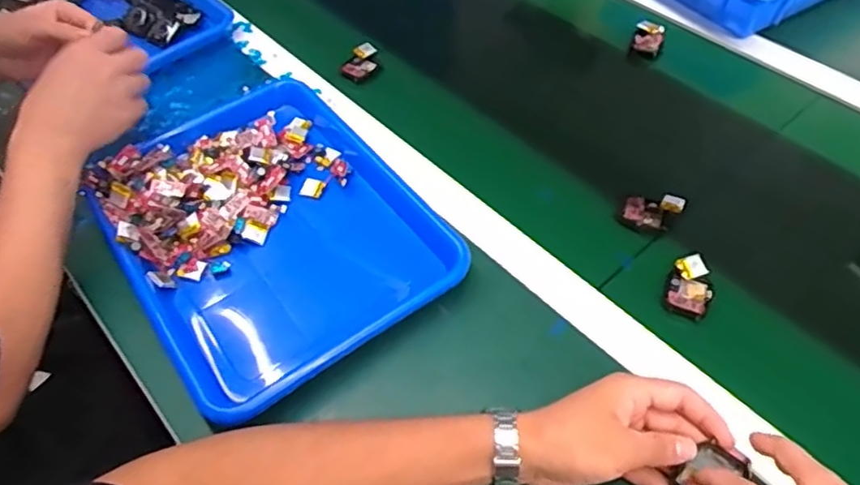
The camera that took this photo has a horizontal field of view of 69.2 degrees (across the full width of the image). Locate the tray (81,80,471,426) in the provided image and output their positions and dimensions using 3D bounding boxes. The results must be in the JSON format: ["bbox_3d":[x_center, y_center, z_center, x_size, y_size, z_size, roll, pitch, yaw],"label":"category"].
[{"bbox_3d":[-0.145,-0.017,0.576,0.257,0.045,0.314,-31,57,-20],"label":"tray"}]

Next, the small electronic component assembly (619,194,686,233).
[{"bbox_3d":[0.212,-0.030,0.597,0.050,0.012,0.048,23,56,20],"label":"small electronic component assembly"}]

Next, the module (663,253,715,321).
[{"bbox_3d":[0.227,0.037,0.541,0.037,0.015,0.057,15,54,14],"label":"module"}]

